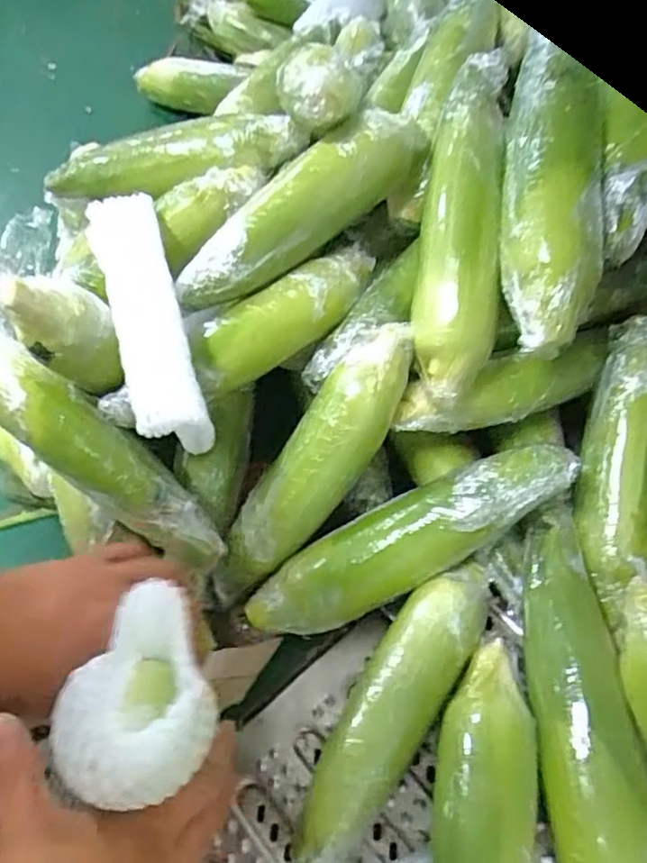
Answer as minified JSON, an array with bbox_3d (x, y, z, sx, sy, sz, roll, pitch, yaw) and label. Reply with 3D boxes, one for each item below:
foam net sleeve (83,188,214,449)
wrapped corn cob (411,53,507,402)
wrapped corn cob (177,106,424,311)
[{"bbox_3d":[-0.120,-0.080,0.449,0.049,0.038,0.208,-20,58,-9],"label":"foam net sleeve"},{"bbox_3d":[0.092,-0.138,0.433,0.055,0.041,0.226,5,86,7],"label":"wrapped corn cob"},{"bbox_3d":[-0.019,-0.154,0.462,0.197,0.050,0.052,-36,61,1],"label":"wrapped corn cob"}]

